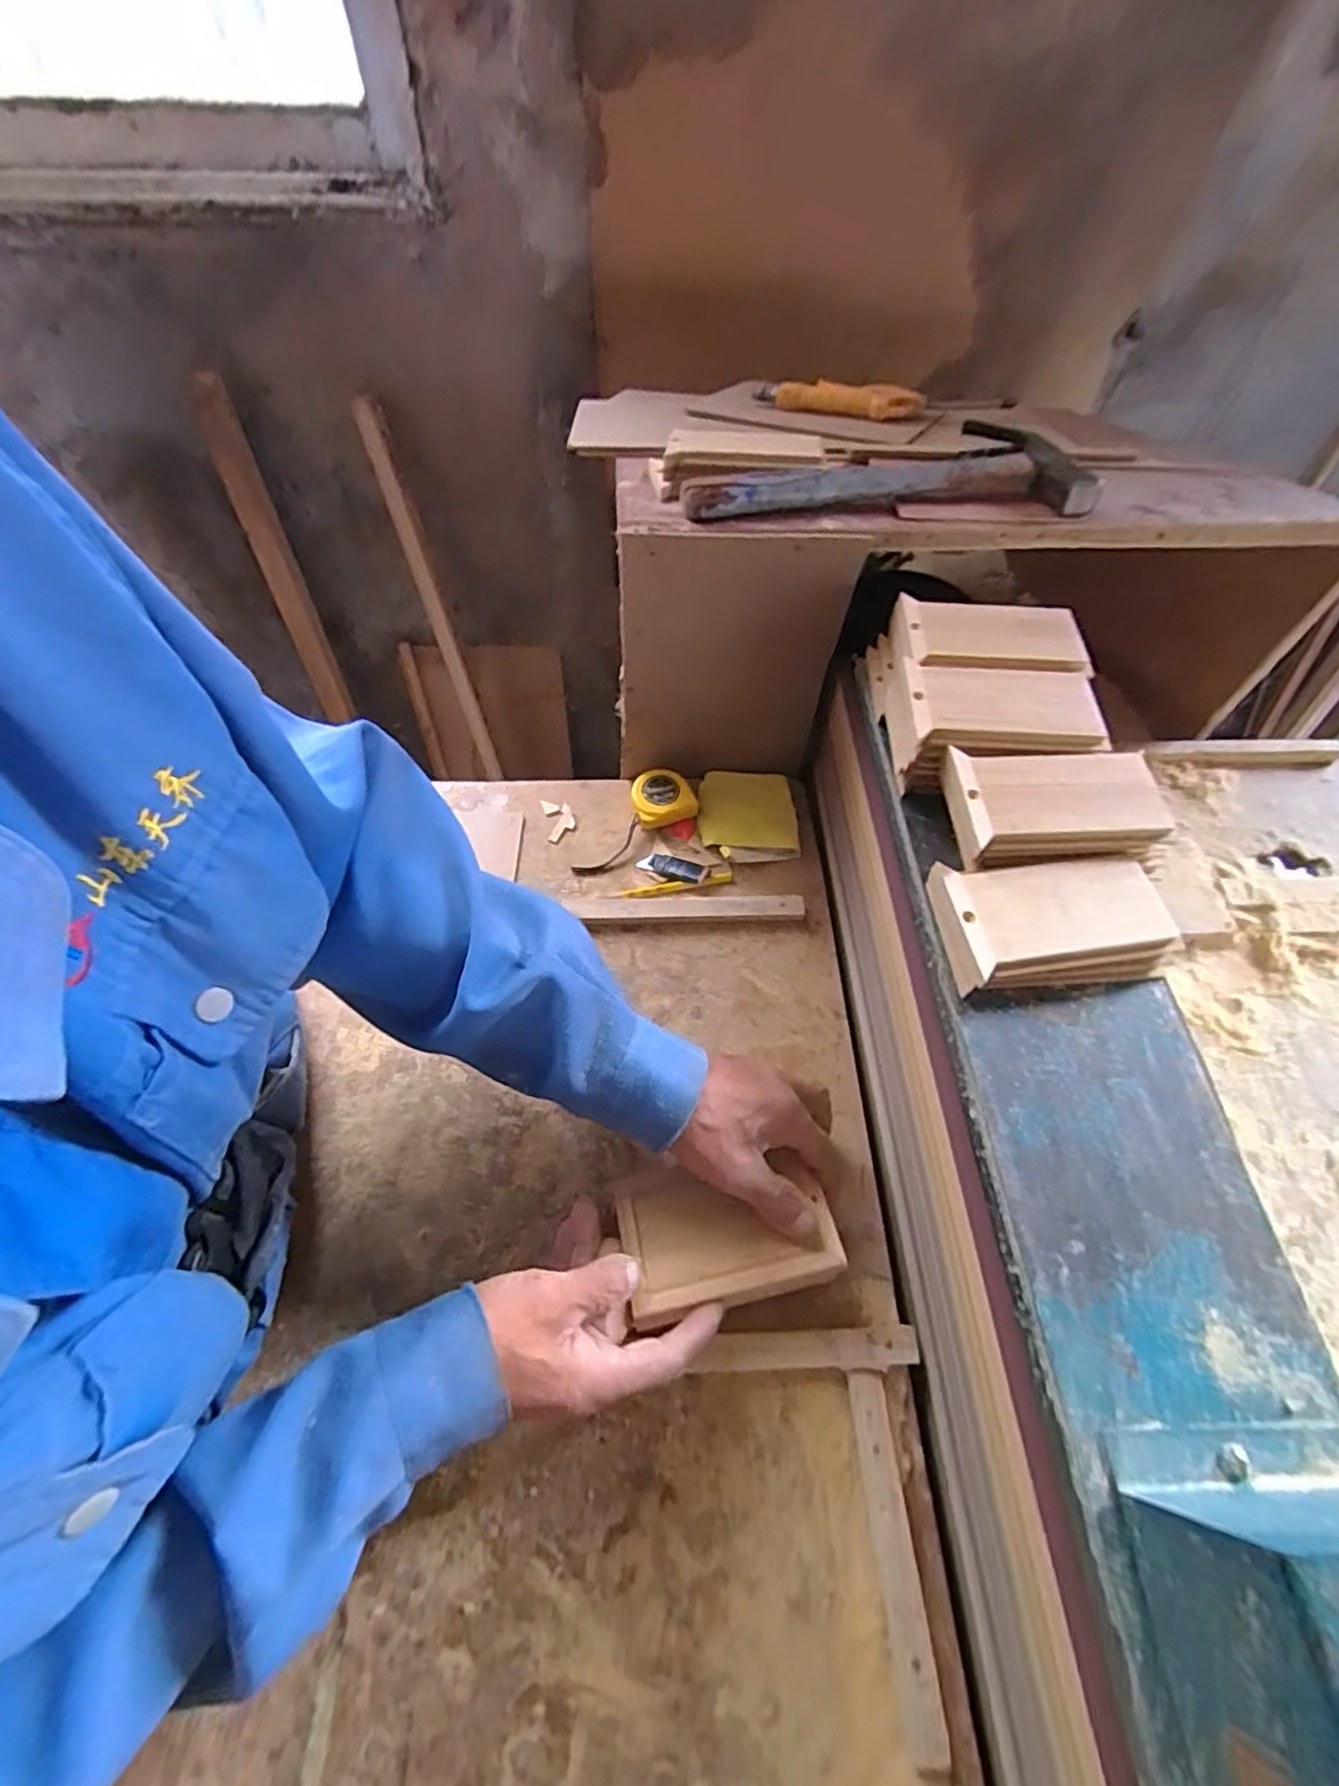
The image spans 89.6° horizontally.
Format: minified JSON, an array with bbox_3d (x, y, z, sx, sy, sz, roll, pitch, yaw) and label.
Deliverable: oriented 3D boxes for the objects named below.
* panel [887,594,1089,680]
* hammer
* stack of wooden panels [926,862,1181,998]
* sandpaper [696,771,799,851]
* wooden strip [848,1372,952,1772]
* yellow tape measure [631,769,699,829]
[{"bbox_3d":[0.220,-0.176,0.468,0.118,0.017,0.069,4,59,1],"label":"panel"},{"bbox_3d":[0.158,-0.324,0.510,0.292,0.026,0.113,-2,59,-3],"label":"hammer"},{"bbox_3d":[0.218,0.015,0.385,0.119,0.024,0.067,-5,59,-5],"label":"stack of wooden panels"},{"bbox_3d":[0.073,-0.080,0.645,0.090,0.004,0.087,1,59,1],"label":"sandpaper"},{"bbox_3d":[0.123,0.361,0.372,0.022,0.011,0.156,-3,59,-2],"label":"wooden strip"},{"bbox_3d":[-0.007,-0.090,0.639,0.056,0.025,0.049,-13,60,-7],"label":"yellow tape measure"}]

